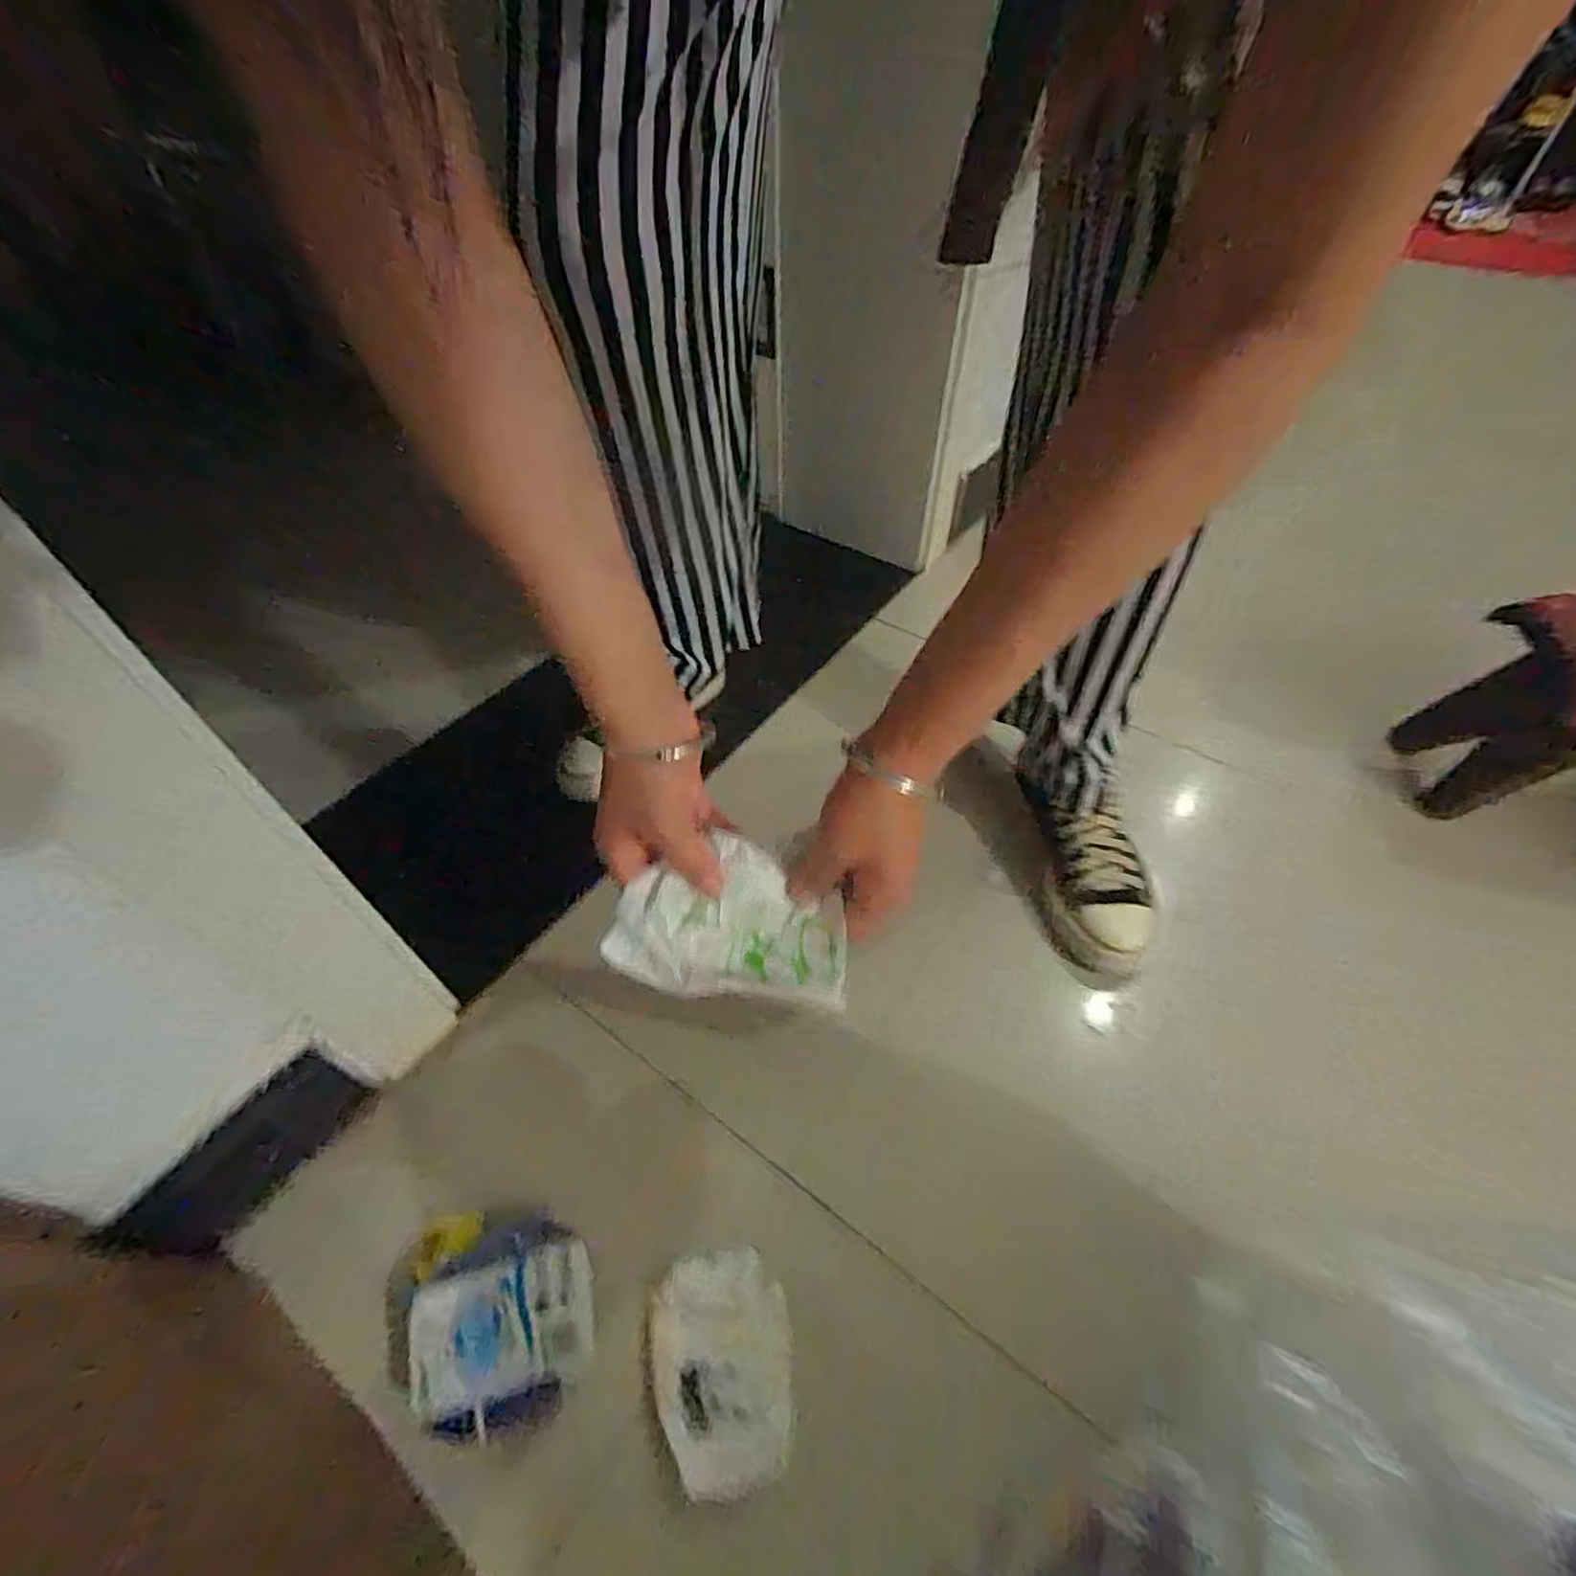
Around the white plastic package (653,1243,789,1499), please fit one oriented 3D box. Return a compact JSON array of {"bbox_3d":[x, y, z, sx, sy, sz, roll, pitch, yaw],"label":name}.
[{"bbox_3d":[-0.040,0.359,0.428,0.086,0.032,0.118,-8,51,-8],"label":"white plastic package"}]

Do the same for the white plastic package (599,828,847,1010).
[{"bbox_3d":[-0.033,0.073,0.392,0.130,0.022,0.087,6,50,3],"label":"white plastic package"}]

